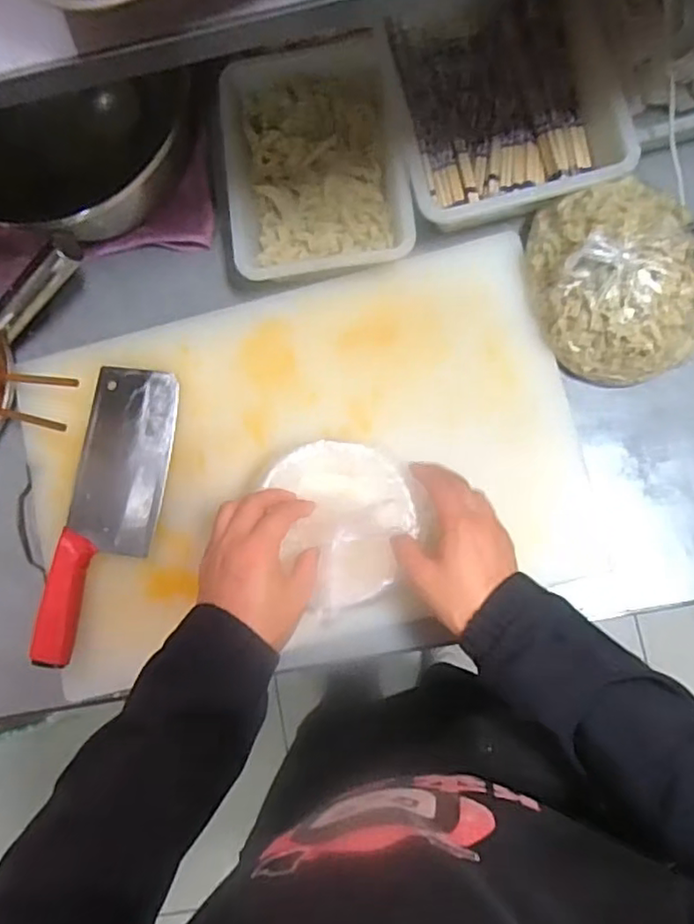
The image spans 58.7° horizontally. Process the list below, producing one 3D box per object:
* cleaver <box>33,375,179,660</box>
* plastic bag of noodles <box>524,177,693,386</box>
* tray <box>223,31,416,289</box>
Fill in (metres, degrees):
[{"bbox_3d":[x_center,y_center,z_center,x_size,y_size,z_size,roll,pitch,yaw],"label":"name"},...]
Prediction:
[{"bbox_3d":[-0.238,0.051,0.624,0.090,0.028,0.298,8,83,6],"label":"cleaver"},{"bbox_3d":[0.252,-0.171,0.585,0.138,0.074,0.168,-11,82,3],"label":"plastic bag of noodles"},{"bbox_3d":[-0.029,-0.297,0.630,0.180,0.053,0.226,-5,82,4],"label":"tray"}]

